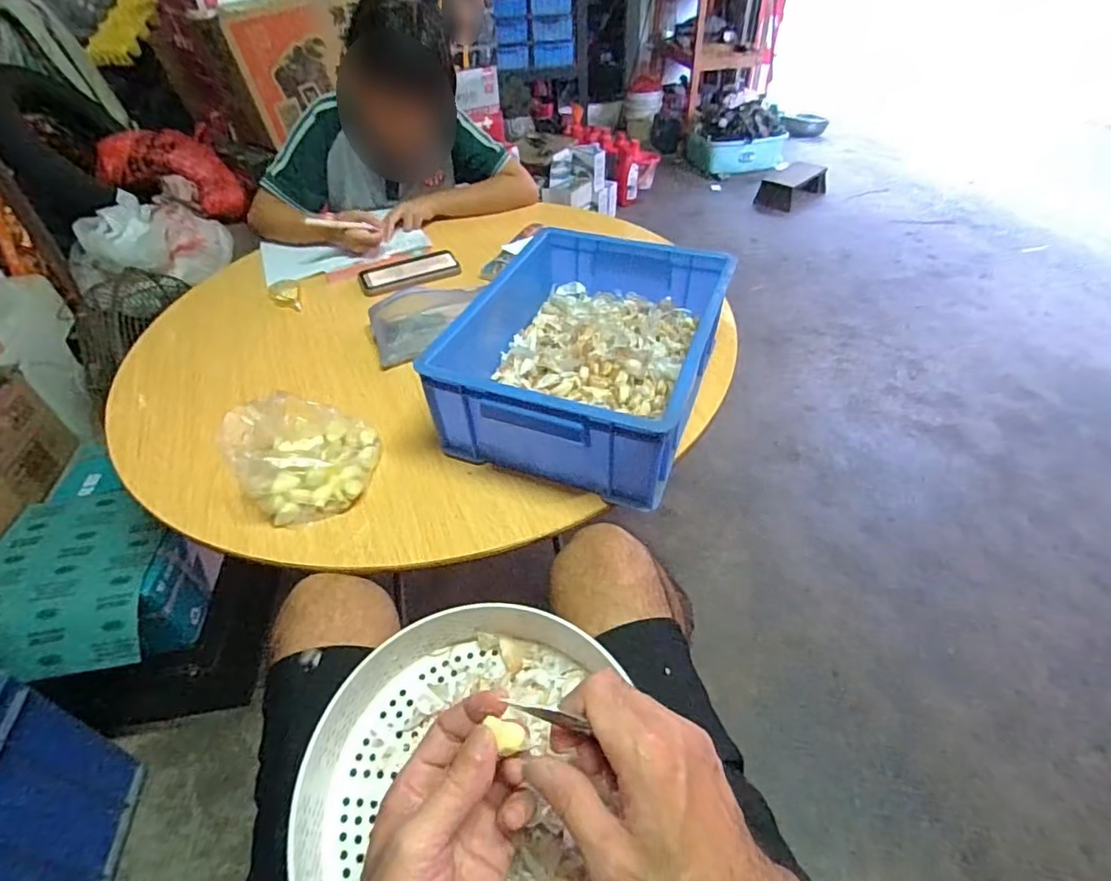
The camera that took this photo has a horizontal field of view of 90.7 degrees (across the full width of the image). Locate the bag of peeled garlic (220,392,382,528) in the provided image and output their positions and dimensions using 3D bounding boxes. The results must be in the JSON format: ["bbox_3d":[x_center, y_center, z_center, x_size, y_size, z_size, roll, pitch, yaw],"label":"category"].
[{"bbox_3d":[-0.264,0.012,0.574,0.129,0.090,0.119,-3,43,1],"label":"bag of peeled garlic"}]

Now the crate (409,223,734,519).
[{"bbox_3d":[0.044,-0.110,0.653,0.262,0.118,0.351,14,47,18],"label":"crate"}]

